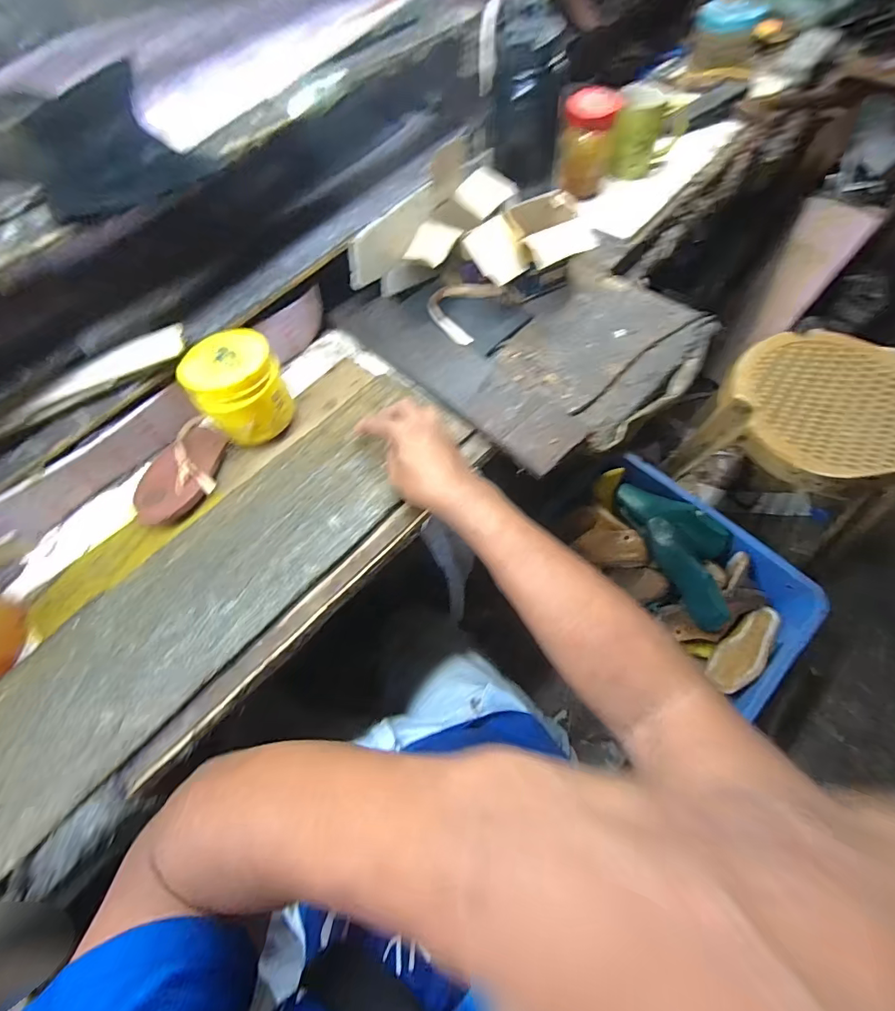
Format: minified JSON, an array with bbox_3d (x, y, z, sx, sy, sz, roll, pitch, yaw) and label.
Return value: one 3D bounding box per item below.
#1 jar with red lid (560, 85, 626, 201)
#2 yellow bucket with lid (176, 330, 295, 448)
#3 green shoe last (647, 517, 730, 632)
[{"bbox_3d":[0.214,-0.551,0.672,0.072,0.112,0.088,16,65,11],"label":"jar with red lid"},{"bbox_3d":[-0.235,-0.132,0.506,0.097,0.090,0.088,-37,67,-15],"label":"yellow bucket with lid"},{"bbox_3d":[0.491,0.127,0.891,0.075,0.067,0.245,-19,65,-7],"label":"green shoe last"}]

